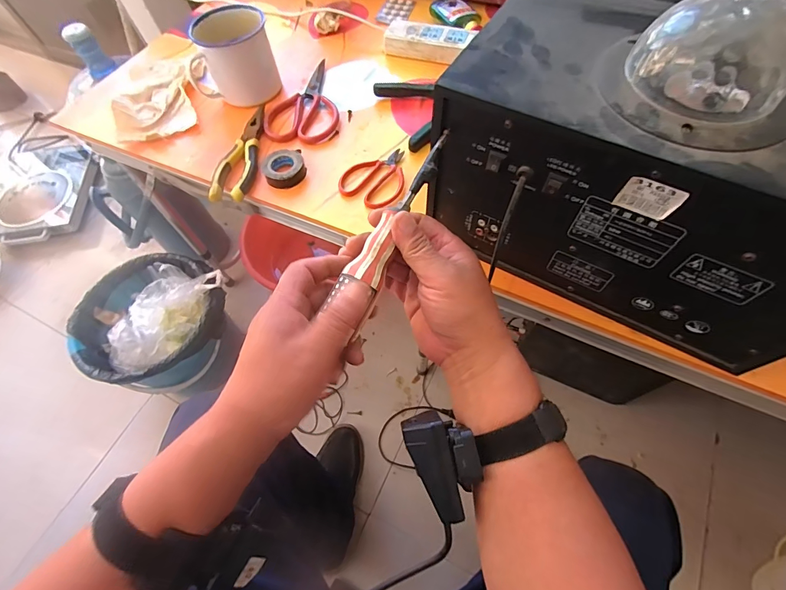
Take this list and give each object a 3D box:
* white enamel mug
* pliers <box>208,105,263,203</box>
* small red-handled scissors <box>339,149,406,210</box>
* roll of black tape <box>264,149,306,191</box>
[{"bbox_3d":[-0.249,-0.364,0.579,0.126,0.107,0.110,-26,63,-10],"label":"white enamel mug"},{"bbox_3d":[-0.209,-0.198,0.535,0.046,0.021,0.177,1,62,4],"label":"pliers"},{"bbox_3d":[-0.017,-0.158,0.507,0.078,0.011,0.101,33,69,19],"label":"small red-handled scissors"},{"bbox_3d":[-0.144,-0.170,0.514,0.054,0.023,0.050,-2,62,3],"label":"roll of black tape"}]

